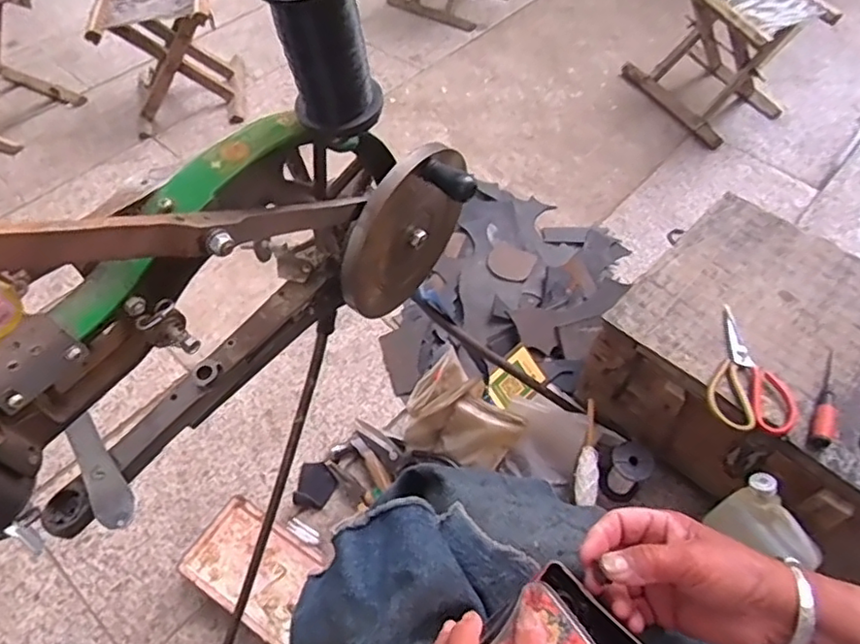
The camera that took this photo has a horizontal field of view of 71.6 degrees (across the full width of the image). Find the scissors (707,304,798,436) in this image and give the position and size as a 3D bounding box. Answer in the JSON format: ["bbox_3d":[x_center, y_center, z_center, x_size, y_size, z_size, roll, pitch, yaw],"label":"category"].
[{"bbox_3d":[0.395,0.058,0.758,0.097,0.018,0.181,-3,56,-2],"label":"scissors"}]

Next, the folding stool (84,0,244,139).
[{"bbox_3d":[-0.581,-0.621,1.359,0.267,0.254,0.257,-6,56,-4],"label":"folding stool"}]

